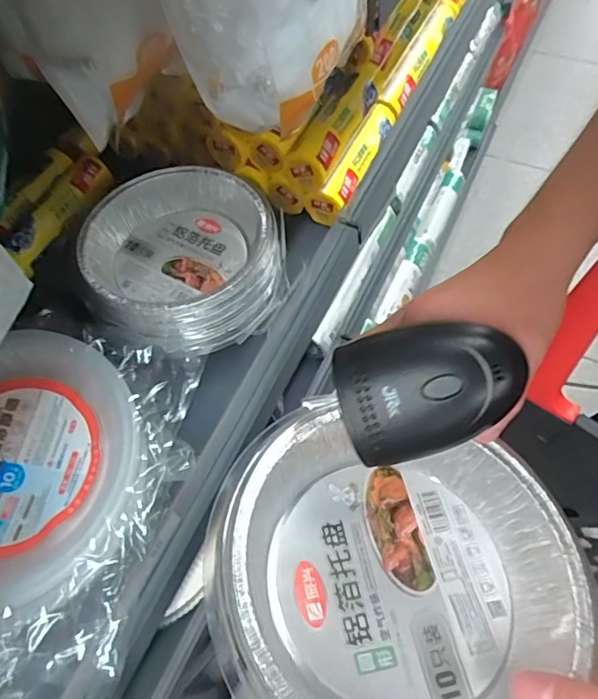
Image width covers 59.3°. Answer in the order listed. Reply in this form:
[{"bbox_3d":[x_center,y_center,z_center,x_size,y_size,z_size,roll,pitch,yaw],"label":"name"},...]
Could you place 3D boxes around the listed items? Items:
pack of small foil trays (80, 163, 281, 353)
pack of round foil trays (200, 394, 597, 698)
[{"bbox_3d":[-0.109,-0.091,0.503,0.177,0.062,0.187,-24,61,-11],"label":"pack of small foil trays"},{"bbox_3d":[0.041,0.120,0.275,0.186,0.050,0.174,20,62,14],"label":"pack of round foil trays"}]

